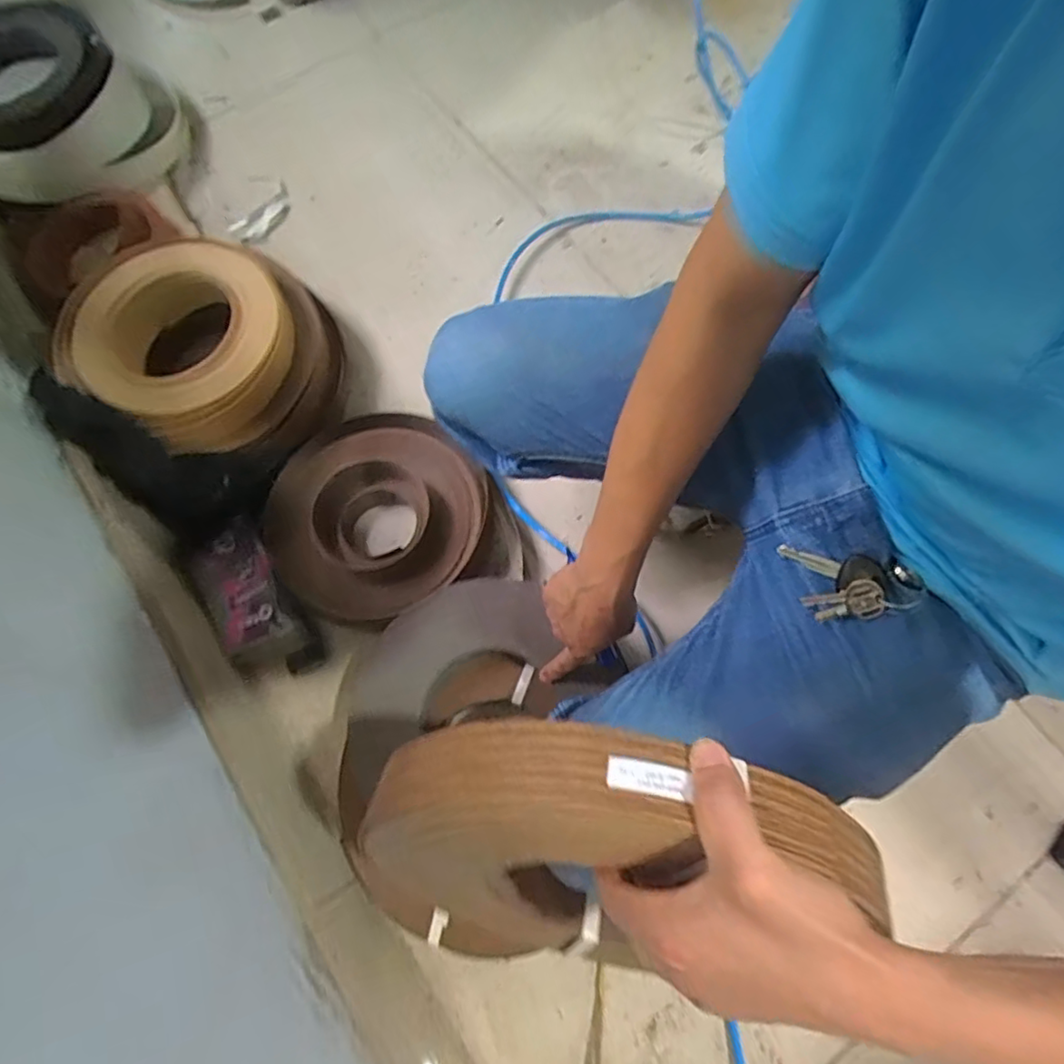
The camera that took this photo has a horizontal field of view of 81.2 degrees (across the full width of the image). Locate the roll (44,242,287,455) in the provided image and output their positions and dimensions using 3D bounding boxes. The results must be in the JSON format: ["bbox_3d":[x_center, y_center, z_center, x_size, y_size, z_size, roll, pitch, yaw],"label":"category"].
[{"bbox_3d":[-0.420,-0.235,0.770,0.257,0.096,0.266,-1,70,2],"label":"roll"}]

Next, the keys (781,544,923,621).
[{"bbox_3d":[0.227,0.039,0.445,0.088,0.021,0.050,0,72,34],"label":"keys"}]

